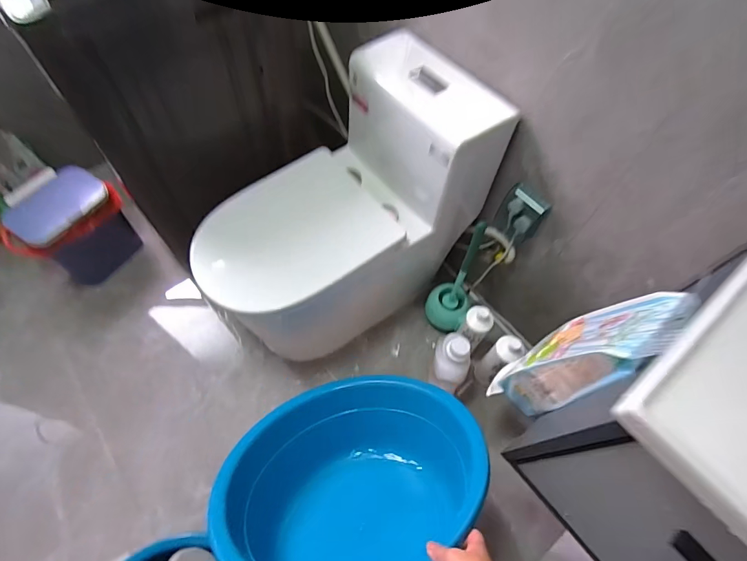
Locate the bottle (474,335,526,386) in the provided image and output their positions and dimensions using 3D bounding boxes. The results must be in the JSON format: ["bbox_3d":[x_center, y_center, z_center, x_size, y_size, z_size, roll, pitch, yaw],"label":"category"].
[{"bbox_3d":[0.335,0.224,1.090,0.061,0.230,0.067,2,60,-3],"label":"bottle"}]

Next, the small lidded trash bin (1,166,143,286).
[{"bbox_3d":[-0.911,-0.138,1.221,0.149,0.306,0.289,33,65,14],"label":"small lidded trash bin"}]

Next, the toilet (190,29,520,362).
[{"bbox_3d":[-0.087,-0.123,1.028,0.683,0.651,0.424,-38,70,-20],"label":"toilet"}]

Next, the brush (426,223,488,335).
[{"bbox_3d":[0.241,0.004,1.113,0.130,0.422,0.116,24,63,9],"label":"brush"}]

